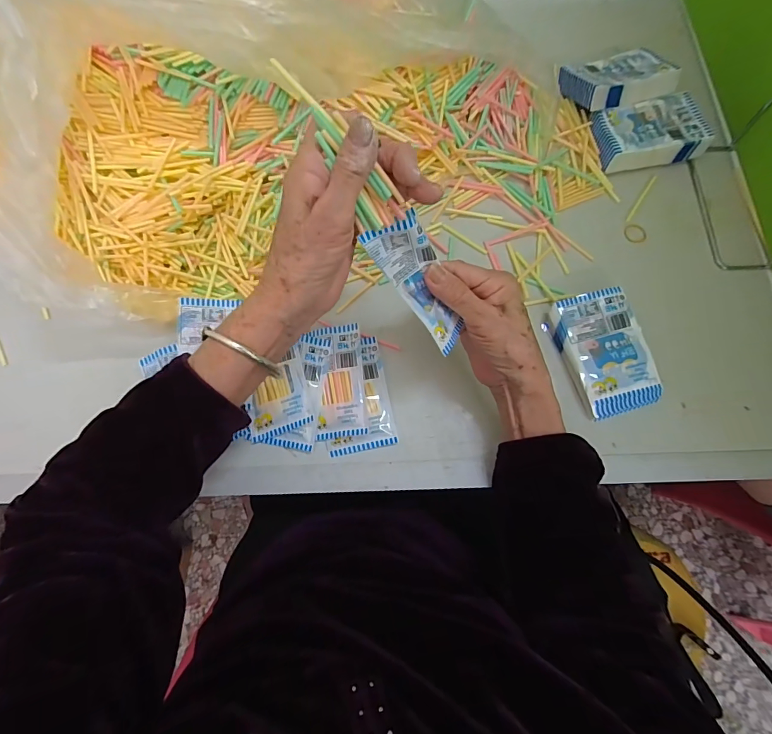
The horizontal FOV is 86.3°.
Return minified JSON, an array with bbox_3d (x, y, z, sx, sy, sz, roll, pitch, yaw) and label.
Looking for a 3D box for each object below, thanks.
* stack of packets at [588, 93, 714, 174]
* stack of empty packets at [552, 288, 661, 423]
[{"bbox_3d":[0.286,-0.253,0.447,0.110,0.023,0.074,-10,77,-1],"label":"stack of packets"},{"bbox_3d":[0.206,-0.014,0.390,0.070,0.024,0.114,-16,77,-3],"label":"stack of empty packets"}]

